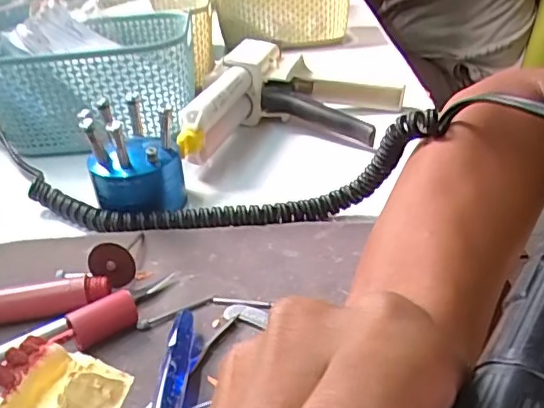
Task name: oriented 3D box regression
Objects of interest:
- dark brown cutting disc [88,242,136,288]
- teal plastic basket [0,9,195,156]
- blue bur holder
[{"bbox_3d":[-0.084,0.031,0.305,0.025,0.021,0.004,28,15,4],"label":"dark brown cutting disc"},{"bbox_3d":[-0.149,-0.102,0.489,0.160,0.081,0.120,-9,31,-7],"label":"teal plastic basket"},{"bbox_3d":[-0.088,-0.029,0.370,0.056,0.064,0.055,-13,32,-12],"label":"blue bur holder"}]

